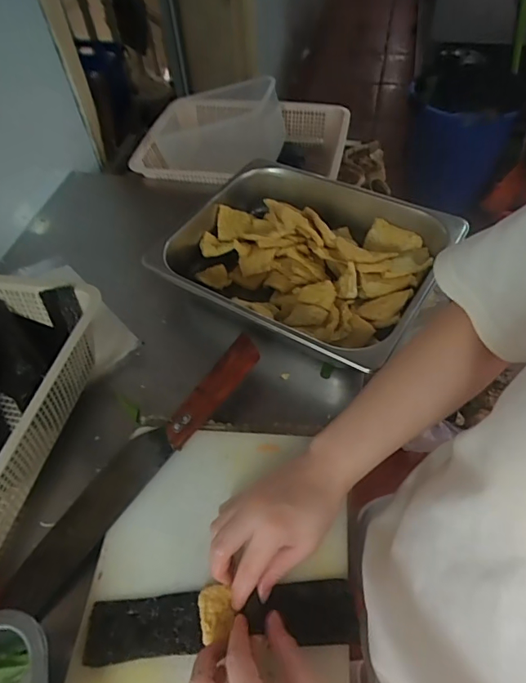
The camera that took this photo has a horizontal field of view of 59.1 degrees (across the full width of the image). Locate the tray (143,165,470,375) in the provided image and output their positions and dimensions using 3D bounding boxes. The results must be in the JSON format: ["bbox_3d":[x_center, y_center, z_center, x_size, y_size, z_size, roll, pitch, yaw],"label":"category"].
[{"bbox_3d":[0.040,-0.107,0.597,0.326,0.076,0.258,26,59,21],"label":"tray"}]

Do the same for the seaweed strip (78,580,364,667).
[{"bbox_3d":[-0.032,0.221,0.369,0.209,0.011,0.044,-4,54,-1],"label":"seaweed strip"}]

